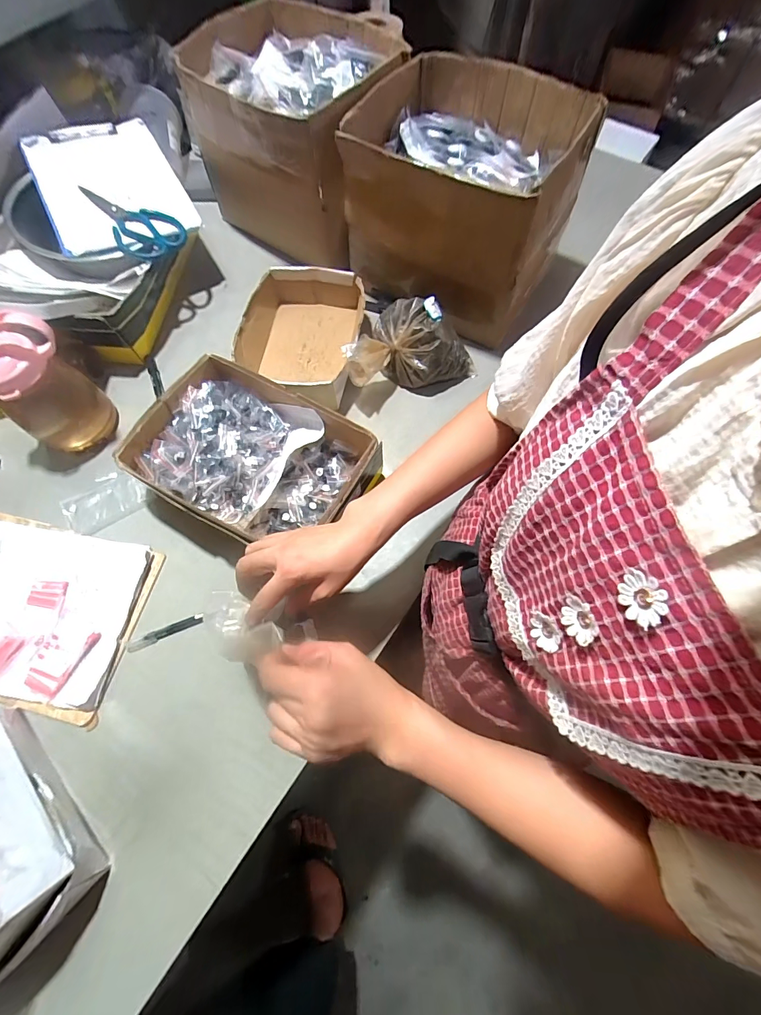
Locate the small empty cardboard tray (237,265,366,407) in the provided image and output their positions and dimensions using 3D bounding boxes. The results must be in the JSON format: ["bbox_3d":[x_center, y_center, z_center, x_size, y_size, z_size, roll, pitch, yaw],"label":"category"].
[{"bbox_3d":[-0.131,-0.287,0.664,0.196,0.075,0.254,6,69,3],"label":"small empty cardboard tray"}]

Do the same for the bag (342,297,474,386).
[{"bbox_3d":[0.040,-0.269,0.639,0.208,0.094,0.142,-16,69,-5],"label":"bag"}]

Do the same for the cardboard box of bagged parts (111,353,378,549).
[{"bbox_3d":[-0.178,-0.059,0.554,0.303,0.091,0.213,28,72,11],"label":"cardboard box of bagged parts"}]

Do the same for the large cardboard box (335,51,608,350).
[{"bbox_3d":[0.131,-0.491,0.649,0.323,0.260,0.302,26,72,10],"label":"large cardboard box"}]

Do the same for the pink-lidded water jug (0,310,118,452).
[{"bbox_3d":[-0.488,-0.170,0.560,0.097,0.197,0.108,17,70,8],"label":"pink-lidded water jug"}]

